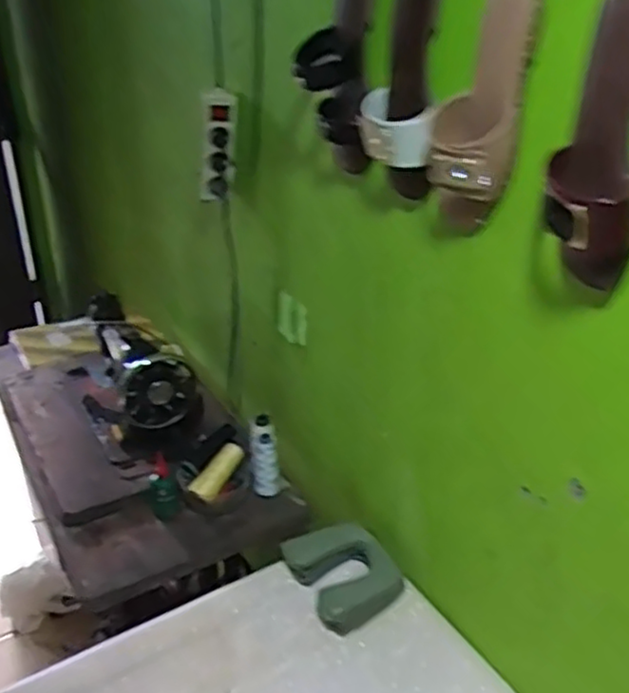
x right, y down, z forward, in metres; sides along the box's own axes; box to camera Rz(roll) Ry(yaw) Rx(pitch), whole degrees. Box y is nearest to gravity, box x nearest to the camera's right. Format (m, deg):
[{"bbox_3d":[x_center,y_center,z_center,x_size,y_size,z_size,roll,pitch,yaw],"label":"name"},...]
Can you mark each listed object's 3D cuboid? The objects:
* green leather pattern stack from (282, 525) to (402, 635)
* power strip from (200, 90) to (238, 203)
[{"bbox_3d":[0.049,0.338,1.041,0.148,0.054,0.157,-13,32,-23],"label":"green leather pattern stack"},{"bbox_3d":[-0.165,-0.335,1.190,0.057,0.207,0.040,-12,53,-22],"label":"power strip"}]

